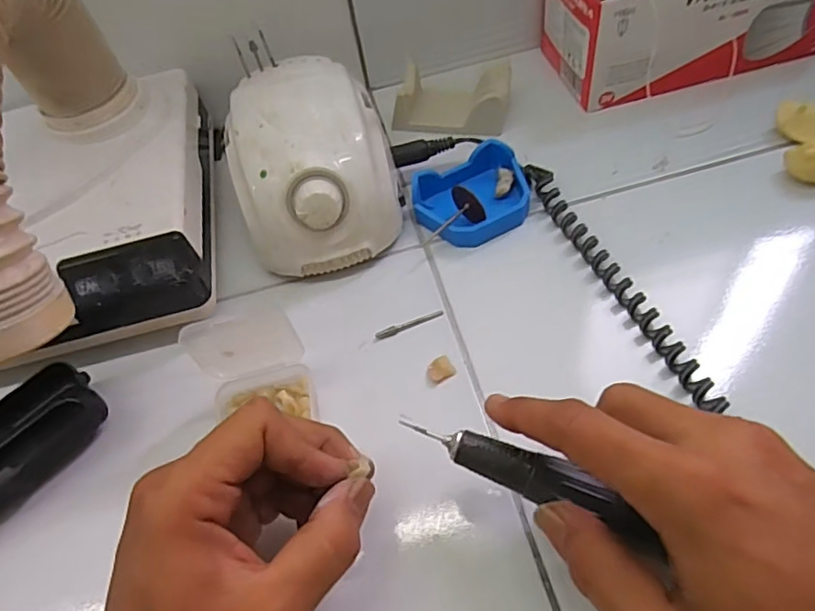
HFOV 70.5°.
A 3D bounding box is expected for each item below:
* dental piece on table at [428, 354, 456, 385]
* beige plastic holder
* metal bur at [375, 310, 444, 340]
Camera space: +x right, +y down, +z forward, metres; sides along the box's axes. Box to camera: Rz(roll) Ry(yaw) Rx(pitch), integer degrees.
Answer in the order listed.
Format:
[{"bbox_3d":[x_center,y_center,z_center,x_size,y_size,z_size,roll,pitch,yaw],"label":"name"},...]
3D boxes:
[{"bbox_3d":[0.020,0.037,0.333,0.015,0.006,0.014,-20,53,-6],"label":"dental piece on table"},{"bbox_3d":[0.037,-0.166,0.459,0.087,0.035,0.048,8,55,15],"label":"beige plastic holder"},{"bbox_3d":[0.001,0.011,0.353,0.044,0.004,0.004,-20,53,-6],"label":"metal bur"}]

